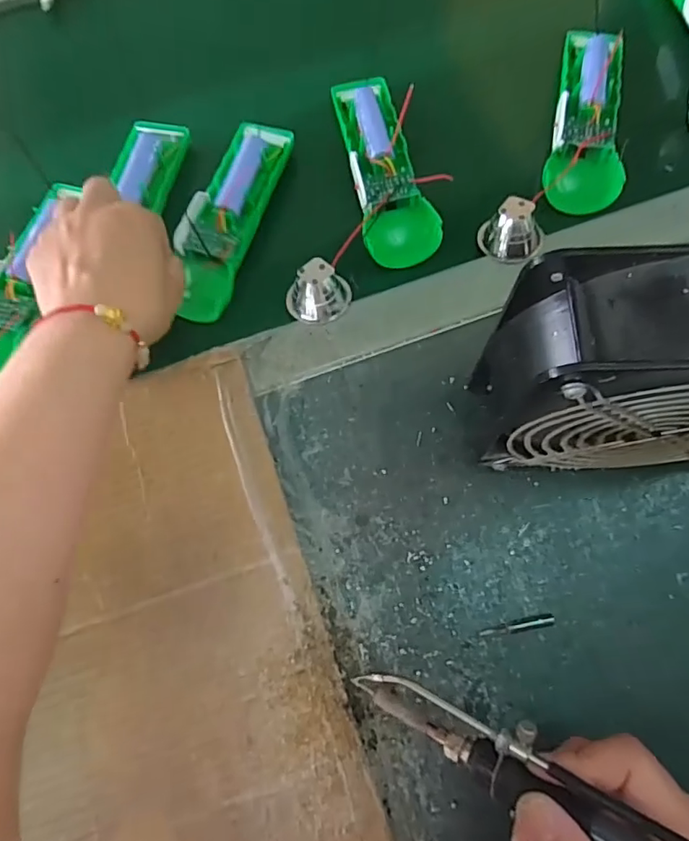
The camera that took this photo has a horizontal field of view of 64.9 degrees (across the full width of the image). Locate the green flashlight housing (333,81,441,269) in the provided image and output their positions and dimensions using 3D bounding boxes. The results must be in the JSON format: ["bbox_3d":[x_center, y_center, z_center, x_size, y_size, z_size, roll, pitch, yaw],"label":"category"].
[{"bbox_3d":[0.029,-0.171,0.381,0.048,0.043,0.136,-11,72,-1],"label":"green flashlight housing"}]

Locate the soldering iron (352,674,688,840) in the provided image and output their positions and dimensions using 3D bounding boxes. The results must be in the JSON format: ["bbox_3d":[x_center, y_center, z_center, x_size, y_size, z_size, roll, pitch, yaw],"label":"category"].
[{"bbox_3d":[0.097,0.156,0.220,0.218,0.022,0.026,17,68,34],"label":"soldering iron"}]

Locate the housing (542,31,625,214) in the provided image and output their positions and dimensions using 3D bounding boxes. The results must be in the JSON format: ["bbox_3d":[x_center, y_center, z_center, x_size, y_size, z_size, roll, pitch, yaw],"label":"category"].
[{"bbox_3d":[0.171,-0.212,0.380,0.047,0.035,0.138,11,73,6],"label":"housing"}]

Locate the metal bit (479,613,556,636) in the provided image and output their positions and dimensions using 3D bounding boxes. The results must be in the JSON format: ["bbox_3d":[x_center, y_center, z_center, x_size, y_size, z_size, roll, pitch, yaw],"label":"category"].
[{"bbox_3d":[0.095,0.113,0.299,0.040,0.008,0.007,-10,72,-1],"label":"metal bit"}]

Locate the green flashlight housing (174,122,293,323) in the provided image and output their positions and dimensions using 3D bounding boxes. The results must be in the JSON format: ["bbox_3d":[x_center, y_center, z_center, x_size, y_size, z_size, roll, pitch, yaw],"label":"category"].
[{"bbox_3d":[-0.083,-0.140,0.375,0.047,0.033,0.154,15,73,7],"label":"green flashlight housing"}]

